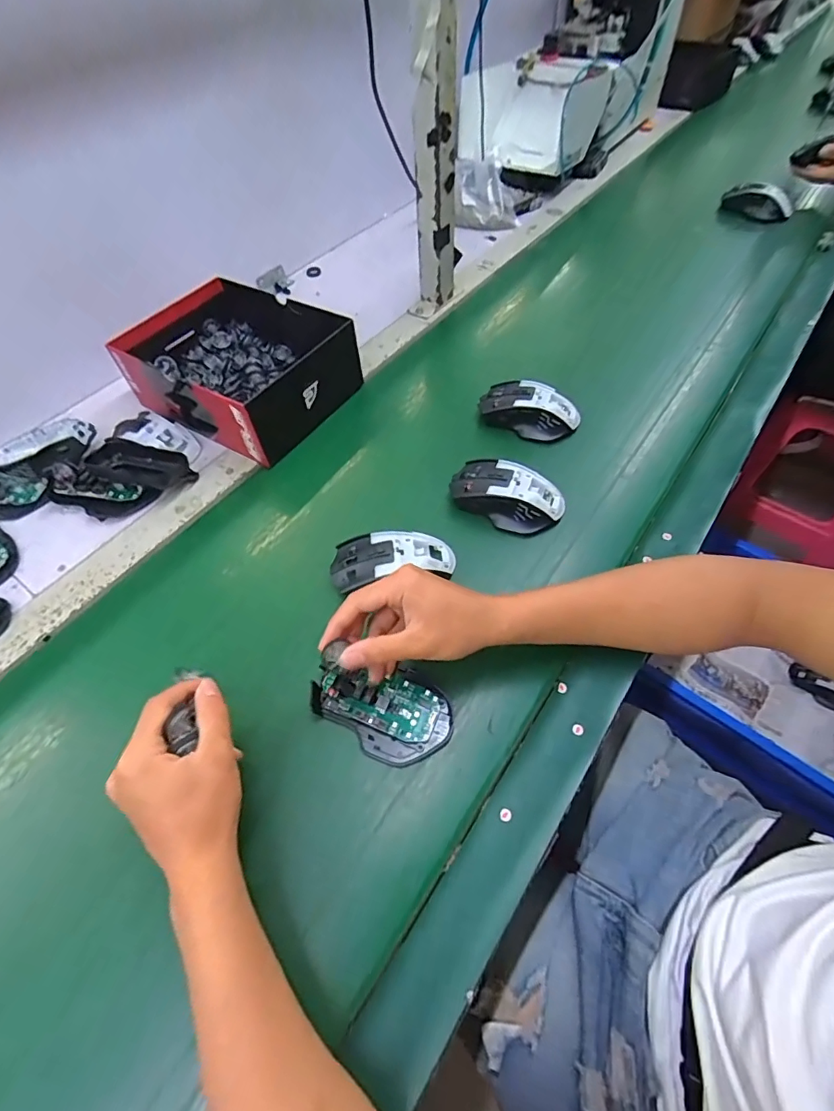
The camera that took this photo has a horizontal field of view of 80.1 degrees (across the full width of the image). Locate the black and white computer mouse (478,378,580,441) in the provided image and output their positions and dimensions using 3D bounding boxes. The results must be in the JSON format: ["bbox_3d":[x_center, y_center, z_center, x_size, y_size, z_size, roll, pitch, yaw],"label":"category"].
[{"bbox_3d":[0.132,-0.173,0.583,0.112,0.035,0.057,16,57,14],"label":"black and white computer mouse"}]

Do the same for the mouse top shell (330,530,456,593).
[{"bbox_3d":[-0.023,0.004,0.468,0.115,0.028,0.057,-6,55,-1],"label":"mouse top shell"}]

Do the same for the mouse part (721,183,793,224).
[{"bbox_3d":[0.612,-0.631,0.897,0.124,0.057,0.051,15,57,13],"label":"mouse part"}]

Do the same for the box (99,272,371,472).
[{"bbox_3d":[-0.228,-0.244,0.631,0.268,0.084,0.191,28,61,20],"label":"box"}]

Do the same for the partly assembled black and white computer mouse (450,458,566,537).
[{"bbox_3d":[0.092,-0.064,0.509,0.112,0.033,0.060,21,58,17],"label":"partly assembled black and white computer mouse"}]

